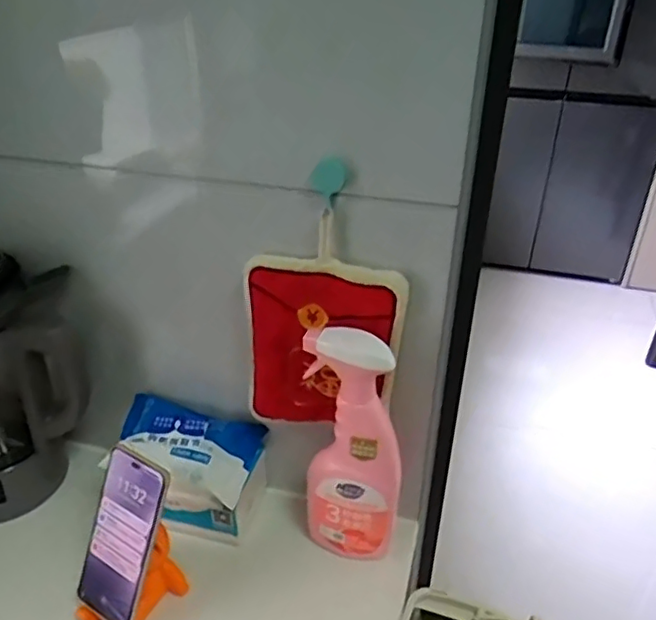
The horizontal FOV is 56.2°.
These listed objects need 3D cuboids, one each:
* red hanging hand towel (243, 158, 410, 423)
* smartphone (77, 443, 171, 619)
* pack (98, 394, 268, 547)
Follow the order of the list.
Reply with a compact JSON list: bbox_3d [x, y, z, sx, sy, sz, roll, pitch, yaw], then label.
[{"bbox_3d":[-0.006,0.005,0.585,0.155,0.263,0.038,8,32,11],"label":"red hanging hand towel"},{"bbox_3d":[-0.198,0.216,0.588,0.076,0.164,0.010,17,4,24],"label":"smartphone"},{"bbox_3d":[-0.159,0.179,0.701,0.160,0.116,0.105,7,32,10],"label":"pack"}]

